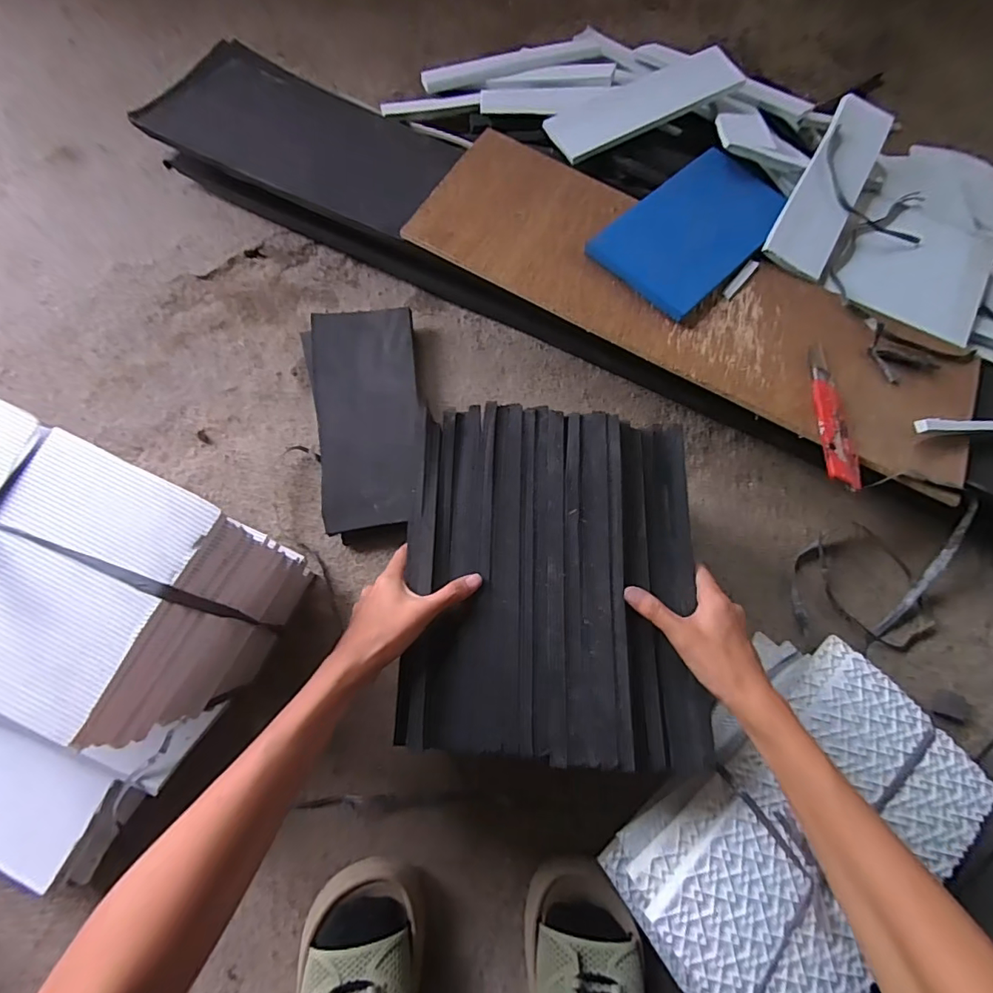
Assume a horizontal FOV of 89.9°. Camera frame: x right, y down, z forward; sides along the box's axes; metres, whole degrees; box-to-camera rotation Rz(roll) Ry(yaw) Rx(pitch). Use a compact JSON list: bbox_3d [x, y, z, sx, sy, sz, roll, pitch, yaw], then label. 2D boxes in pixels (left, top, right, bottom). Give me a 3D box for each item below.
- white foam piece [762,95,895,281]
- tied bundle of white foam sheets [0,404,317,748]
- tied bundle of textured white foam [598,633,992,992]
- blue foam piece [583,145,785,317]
[{"bbox_3d":[0.438,-0.409,0.654,0.079,0.010,0.274,27,82,5],"label":"white foam piece"},{"bbox_3d":[-0.339,0.054,0.418,0.282,0.246,0.156,24,72,6],"label":"tied bundle of white foam sheets"},{"bbox_3d":[0.249,0.285,0.446,0.293,0.122,0.181,-41,78,-14],"label":"tied bundle of textured white foam"},{"bbox_3d":[0.258,-0.347,0.630,0.150,0.018,0.285,44,75,11],"label":"blue foam piece"}]

